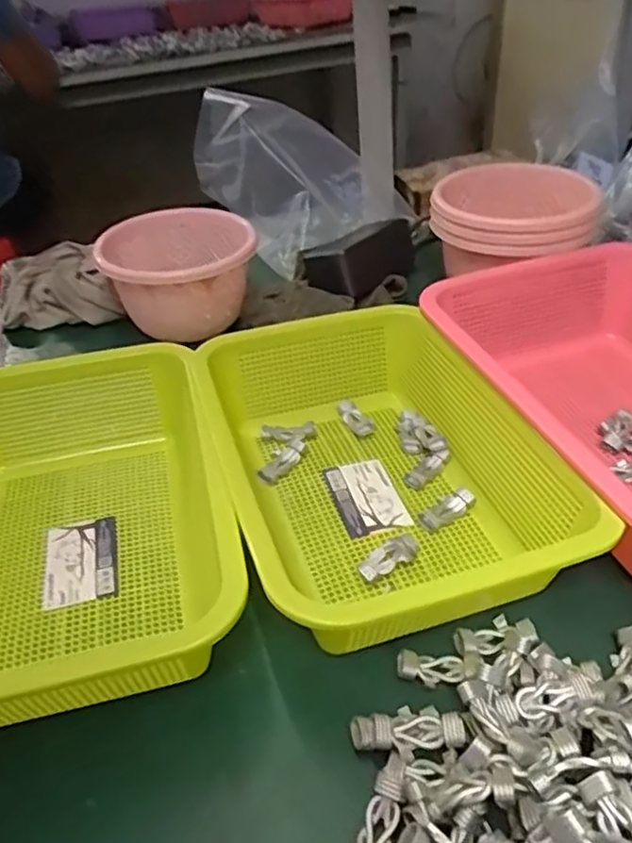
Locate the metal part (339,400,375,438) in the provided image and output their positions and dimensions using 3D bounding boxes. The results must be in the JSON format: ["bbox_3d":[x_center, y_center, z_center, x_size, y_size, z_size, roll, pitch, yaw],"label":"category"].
[{"bbox_3d":[0.031,-0.002,0.511,0.016,0.008,0.038,-21,43,-23],"label":"metal part"}]

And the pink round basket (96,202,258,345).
[{"bbox_3d":[-0.129,-0.137,0.632,0.135,0.092,0.127,-4,38,3],"label":"pink round basket"}]

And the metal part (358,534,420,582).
[{"bbox_3d":[0.047,0.083,0.403,0.017,0.010,0.046,32,49,34],"label":"metal part"}]

